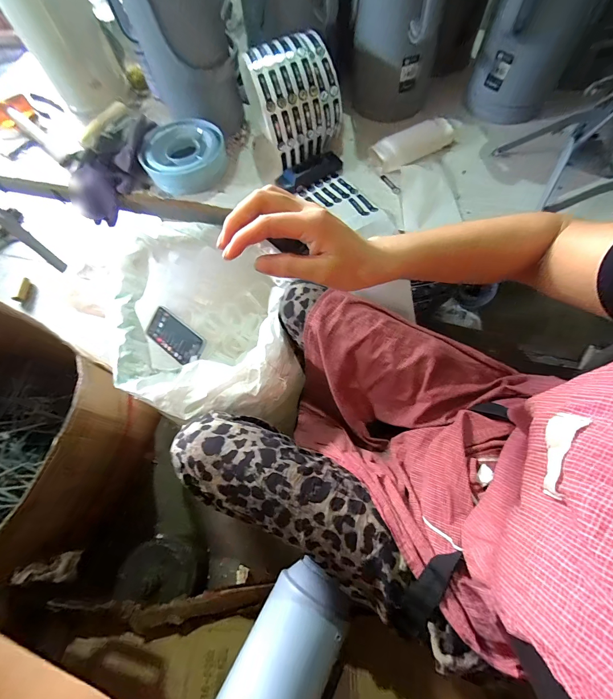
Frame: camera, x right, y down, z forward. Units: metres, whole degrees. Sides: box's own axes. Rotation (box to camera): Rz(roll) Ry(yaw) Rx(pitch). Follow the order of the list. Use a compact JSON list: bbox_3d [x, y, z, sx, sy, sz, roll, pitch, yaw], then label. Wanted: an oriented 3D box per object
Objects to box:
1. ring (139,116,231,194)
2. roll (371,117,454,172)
[{"bbox_3d":[-0.239,-0.381,0.630,0.157,0.056,0.144,-1,67,2],"label":"ring"},{"bbox_3d":[0.207,-0.393,0.614,0.164,0.039,0.055,-28,69,-9],"label":"roll"}]

